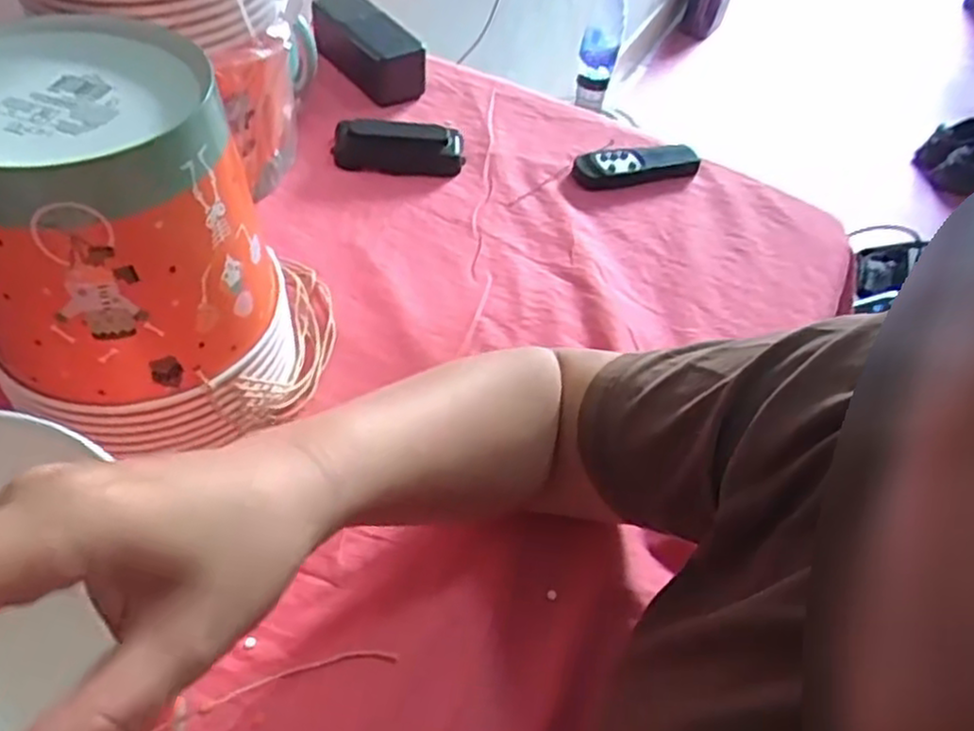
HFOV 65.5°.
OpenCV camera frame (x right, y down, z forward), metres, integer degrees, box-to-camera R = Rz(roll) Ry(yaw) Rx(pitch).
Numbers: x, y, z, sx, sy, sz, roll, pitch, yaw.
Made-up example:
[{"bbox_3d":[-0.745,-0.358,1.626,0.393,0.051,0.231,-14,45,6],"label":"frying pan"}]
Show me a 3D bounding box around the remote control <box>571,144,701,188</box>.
[{"bbox_3d":[0.129,-0.175,0.658,0.120,0.017,0.036,-11,52,-16],"label":"remote control"}]

